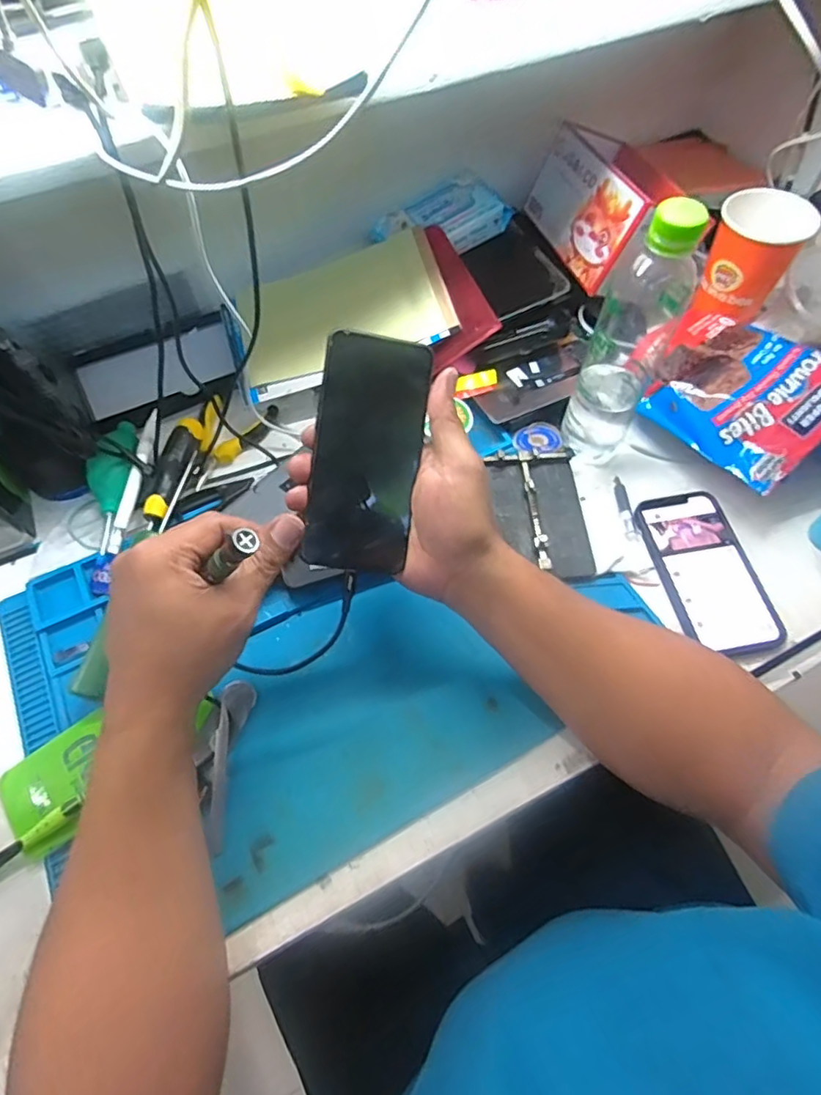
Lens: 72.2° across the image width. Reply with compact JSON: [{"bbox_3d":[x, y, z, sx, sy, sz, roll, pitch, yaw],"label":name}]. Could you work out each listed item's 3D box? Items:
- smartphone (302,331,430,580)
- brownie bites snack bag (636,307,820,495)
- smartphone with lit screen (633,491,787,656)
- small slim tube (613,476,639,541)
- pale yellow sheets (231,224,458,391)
[{"bbox_3d":[-0.029,-0.062,0.381,0.070,0.005,0.154,6,95,-11],"label":"smartphone"},{"bbox_3d":[0.301,-0.148,0.527,0.130,0.064,0.179,-33,65,-16],"label":"brownie bites snack bag"},{"bbox_3d":[0.251,0.017,0.477,0.075,0.014,0.144,-10,61,-5],"label":"smartphone with lit screen"},{"bbox_3d":[0.197,-0.036,0.518,0.010,0.009,0.067,-1,61,0],"label":"small slim tube"},{"bbox_3d":[-0.069,-0.246,0.579,0.208,0.018,0.142,-19,64,4],"label":"pale yellow sheets"}]

